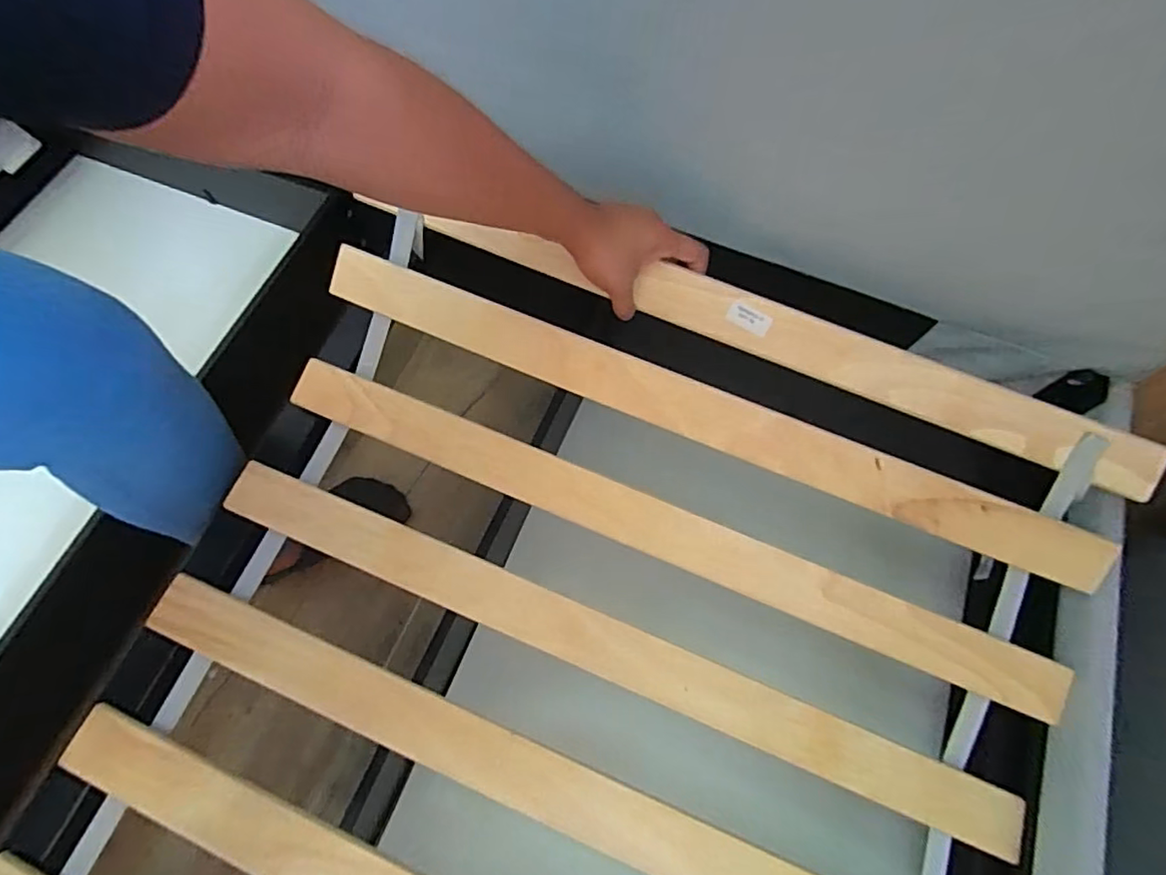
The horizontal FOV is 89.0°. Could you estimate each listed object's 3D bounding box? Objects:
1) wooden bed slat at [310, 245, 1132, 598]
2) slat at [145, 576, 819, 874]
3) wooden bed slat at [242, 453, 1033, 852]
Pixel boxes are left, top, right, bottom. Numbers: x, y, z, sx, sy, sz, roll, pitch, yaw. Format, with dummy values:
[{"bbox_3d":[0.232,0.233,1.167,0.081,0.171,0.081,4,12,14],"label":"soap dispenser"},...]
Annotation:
[{"bbox_3d":[0.098,-0.024,0.541,0.731,0.008,0.048,22,99,6],"label":"wooden bed slat"},{"bbox_3d":[-0.037,0.281,0.480,0.731,0.006,0.053,22,69,5],"label":"slat"},{"bbox_3d":[0.009,0.179,0.518,0.728,0.013,0.056,22,69,4],"label":"wooden bed slat"}]

